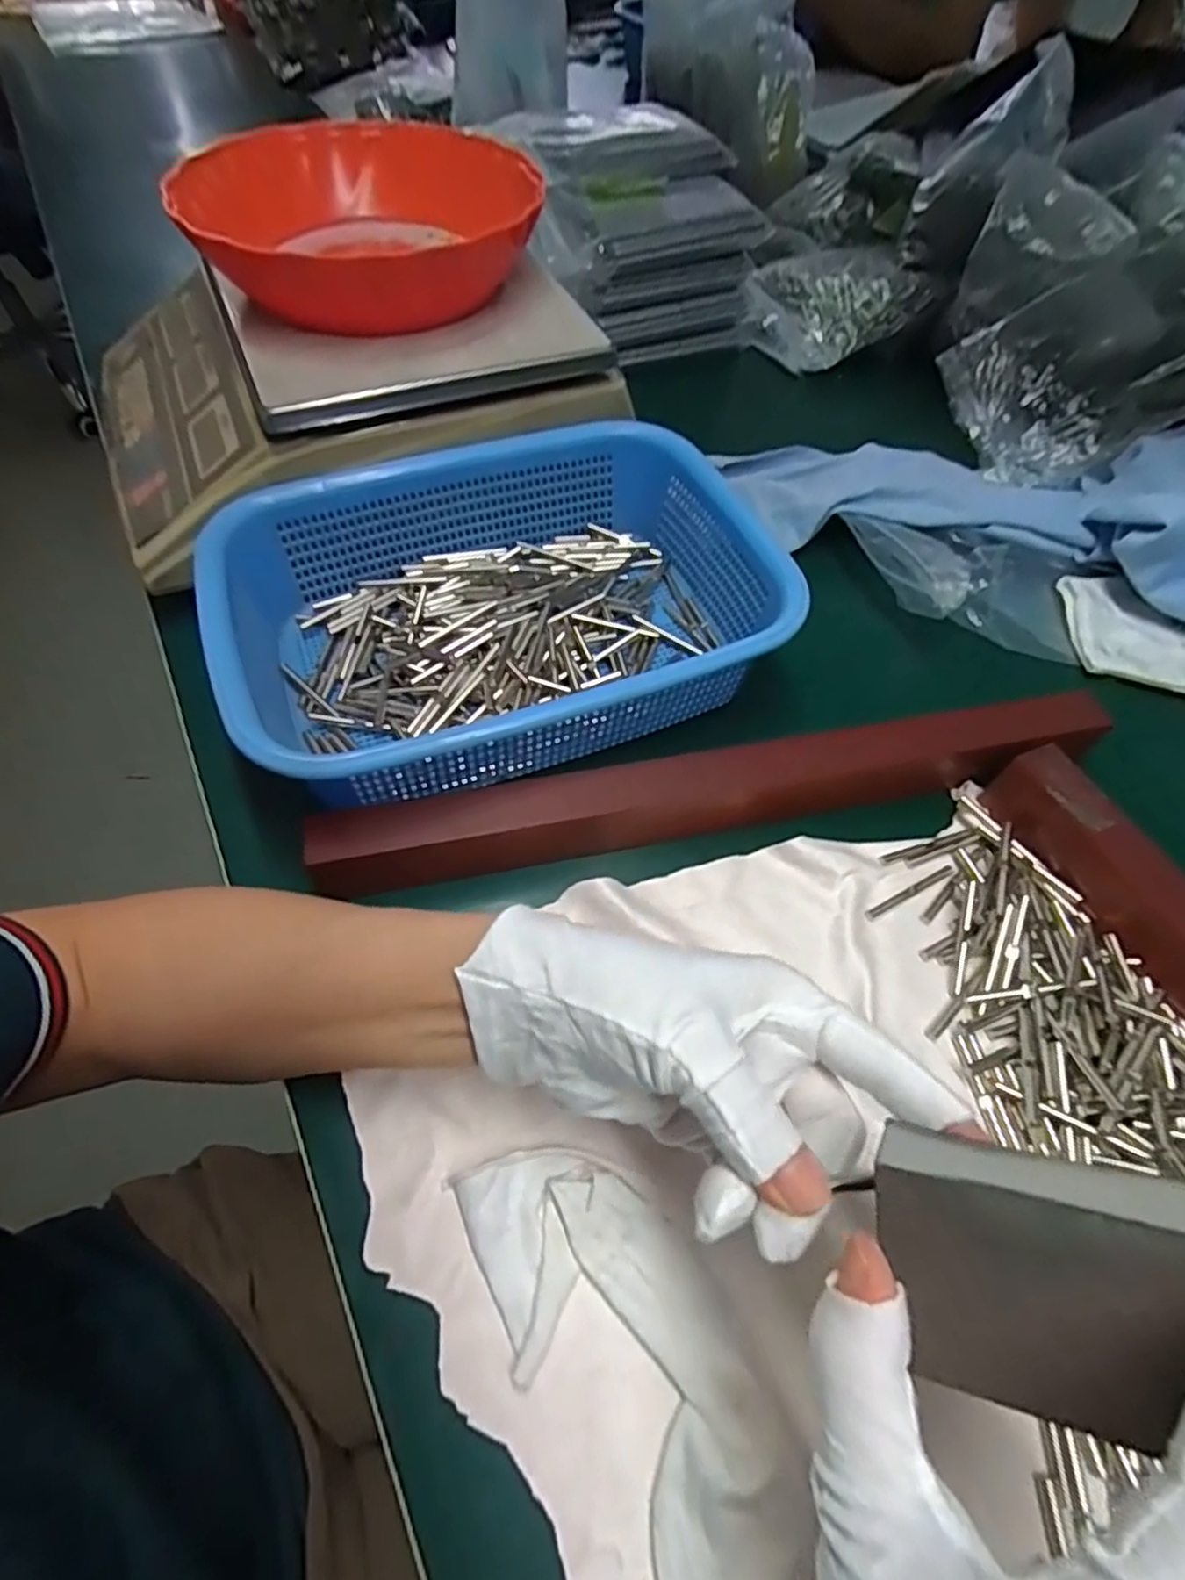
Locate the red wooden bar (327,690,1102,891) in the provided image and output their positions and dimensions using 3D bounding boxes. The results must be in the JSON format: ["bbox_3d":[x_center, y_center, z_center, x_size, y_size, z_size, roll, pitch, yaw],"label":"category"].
[{"bbox_3d":[0.066,0.000,0.339,0.382,0.046,0.031,-11,59,-7],"label":"red wooden bar"}]

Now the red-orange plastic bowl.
[{"bbox_3d":[-0.136,-0.344,0.426,0.204,0.066,0.204,-10,59,-6],"label":"red-orange plastic bowl"}]

